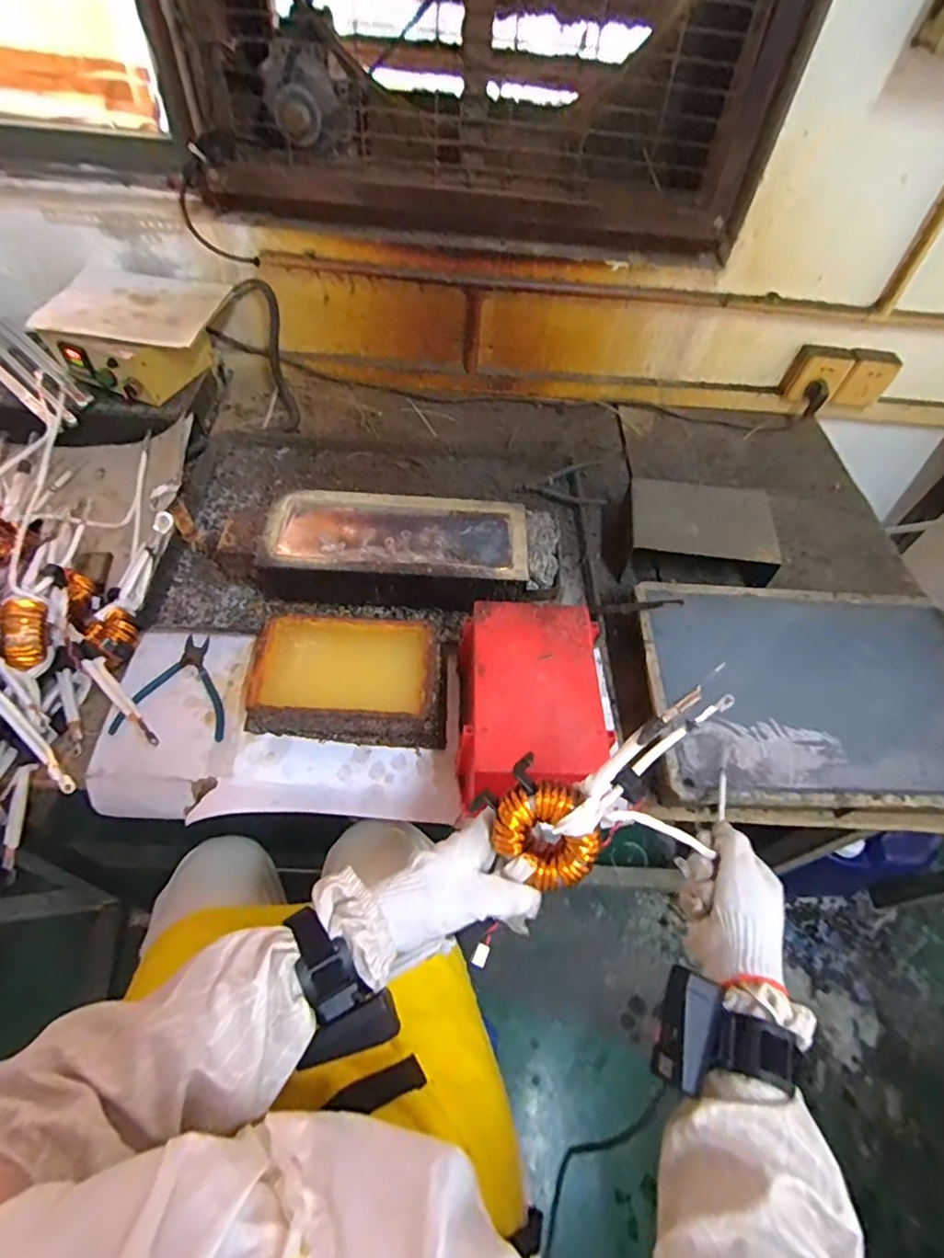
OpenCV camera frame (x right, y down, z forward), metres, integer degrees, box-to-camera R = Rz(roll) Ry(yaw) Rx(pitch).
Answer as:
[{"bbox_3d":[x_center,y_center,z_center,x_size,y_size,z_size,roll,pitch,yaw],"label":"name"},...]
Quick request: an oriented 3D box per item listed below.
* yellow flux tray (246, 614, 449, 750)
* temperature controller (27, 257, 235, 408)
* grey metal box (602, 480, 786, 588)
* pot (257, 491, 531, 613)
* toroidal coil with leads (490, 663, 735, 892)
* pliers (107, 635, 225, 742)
[{"bbox_3d":[-0.140,0.058,0.673,0.225,0.071,0.141,2,55,-3],"label":"yellow flux tray"},{"bbox_3d":[-0.537,-0.481,0.923,0.248,0.098,0.226,9,55,2],"label":"temperature controller"},{"bbox_3d":[0.326,-0.139,0.866,0.224,0.097,0.167,10,55,2],"label":"grey metal box"},{"bbox_3d":[-0.099,-0.099,0.765,0.337,0.075,0.170,2,55,-4],"label":"pot"},{"bbox_3d":[0.116,0.118,0.432,0.210,0.063,0.109,-36,64,-6],"label":"toroidal coil with leads"},{"bbox_3d":[-0.346,0.067,0.682,0.118,0.013,0.134,2,55,-4],"label":"pliers"}]

